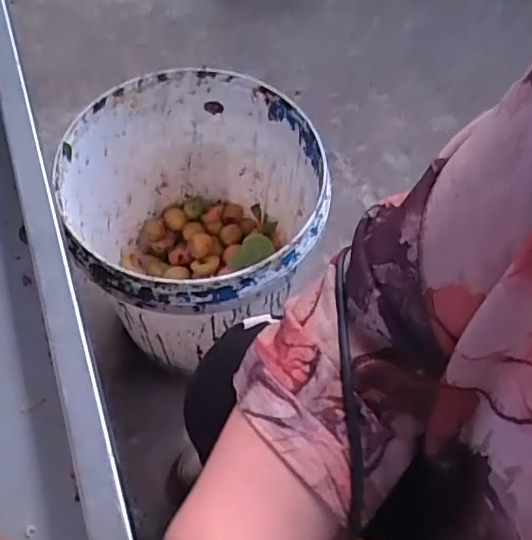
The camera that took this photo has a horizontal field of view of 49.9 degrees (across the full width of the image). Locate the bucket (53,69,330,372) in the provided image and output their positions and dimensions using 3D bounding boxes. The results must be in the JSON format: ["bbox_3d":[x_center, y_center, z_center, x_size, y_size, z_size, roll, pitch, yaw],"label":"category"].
[{"bbox_3d":[-0.085,-0.042,0.726,0.287,0.287,0.273,1,60,-1],"label":"bucket"}]

